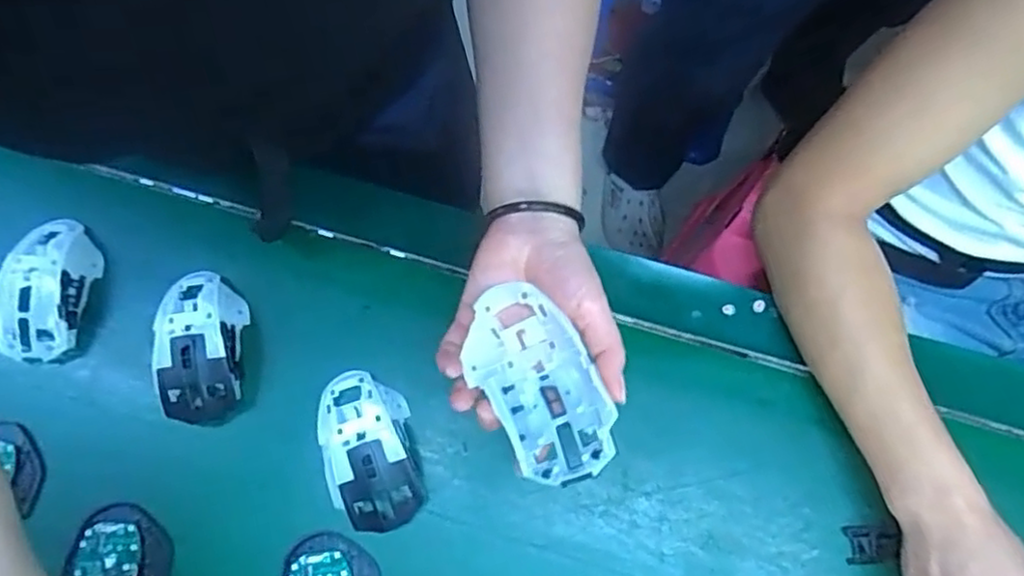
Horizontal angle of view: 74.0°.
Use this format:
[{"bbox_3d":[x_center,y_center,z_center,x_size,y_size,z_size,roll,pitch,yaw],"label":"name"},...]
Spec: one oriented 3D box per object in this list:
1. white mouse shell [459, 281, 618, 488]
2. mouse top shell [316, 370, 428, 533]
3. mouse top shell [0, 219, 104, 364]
[{"bbox_3d":[0.017,0.055,0.395,0.061,0.029,0.112,-32,82,10],"label":"white mouse shell"},{"bbox_3d":[-0.106,0.116,0.495,0.067,0.036,0.119,-14,76,-4],"label":"mouse top shell"},{"bbox_3d":[-0.364,0.000,0.528,0.055,0.030,0.111,8,75,2],"label":"mouse top shell"}]

